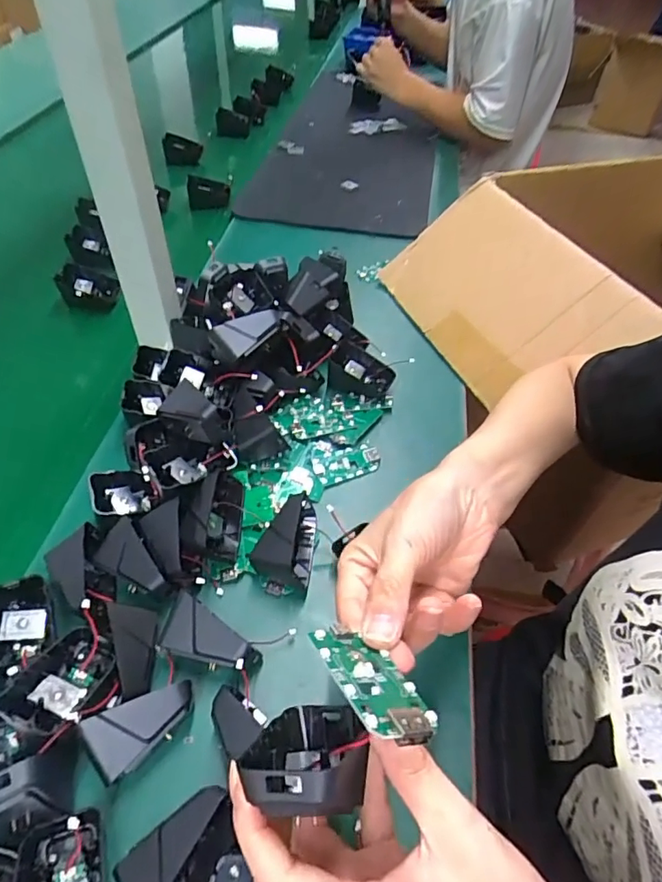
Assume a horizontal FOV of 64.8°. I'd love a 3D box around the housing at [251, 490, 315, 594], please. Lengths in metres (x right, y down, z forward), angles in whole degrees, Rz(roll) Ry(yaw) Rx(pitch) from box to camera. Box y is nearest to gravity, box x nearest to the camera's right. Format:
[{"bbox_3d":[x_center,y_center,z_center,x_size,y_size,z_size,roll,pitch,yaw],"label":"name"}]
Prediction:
[{"bbox_3d":[-0.035,0.073,0.417,0.044,0.044,0.084,7,51,1],"label":"housing"}]

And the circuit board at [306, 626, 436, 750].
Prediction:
[{"bbox_3d":[0.016,0.090,0.200,0.030,0.005,0.064,9,10,-25],"label":"circuit board"}]

